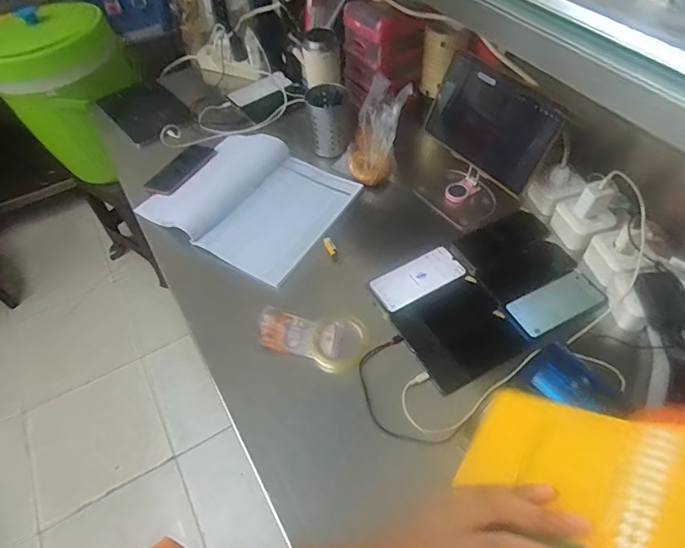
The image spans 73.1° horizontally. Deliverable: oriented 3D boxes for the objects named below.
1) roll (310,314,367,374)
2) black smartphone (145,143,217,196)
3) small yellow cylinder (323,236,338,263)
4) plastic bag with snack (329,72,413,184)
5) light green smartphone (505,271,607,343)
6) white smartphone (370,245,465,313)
[{"bbox_3d":[-0.009,0.109,0.764,0.093,0.038,0.084,-14,53,-6],"label":"roll"},{"bbox_3d":[-0.340,-0.222,0.976,0.067,0.014,0.159,32,63,12],"label":"black smartphone"},{"bbox_3d":[-0.021,-0.046,0.850,0.017,0.013,0.053,-20,54,-11],"label":"small yellow cylinder"},{"bbox_3d":[0.067,-0.295,0.958,0.111,0.077,0.219,21,101,27],"label":"plastic bag with snack"},{"bbox_3d":[0.345,0.051,0.748,0.161,0.011,0.072,-24,55,-14],"label":"light green smartphone"},{"bbox_3d":[0.129,0.007,0.793,0.157,0.007,0.076,-26,55,-15],"label":"white smartphone"}]

